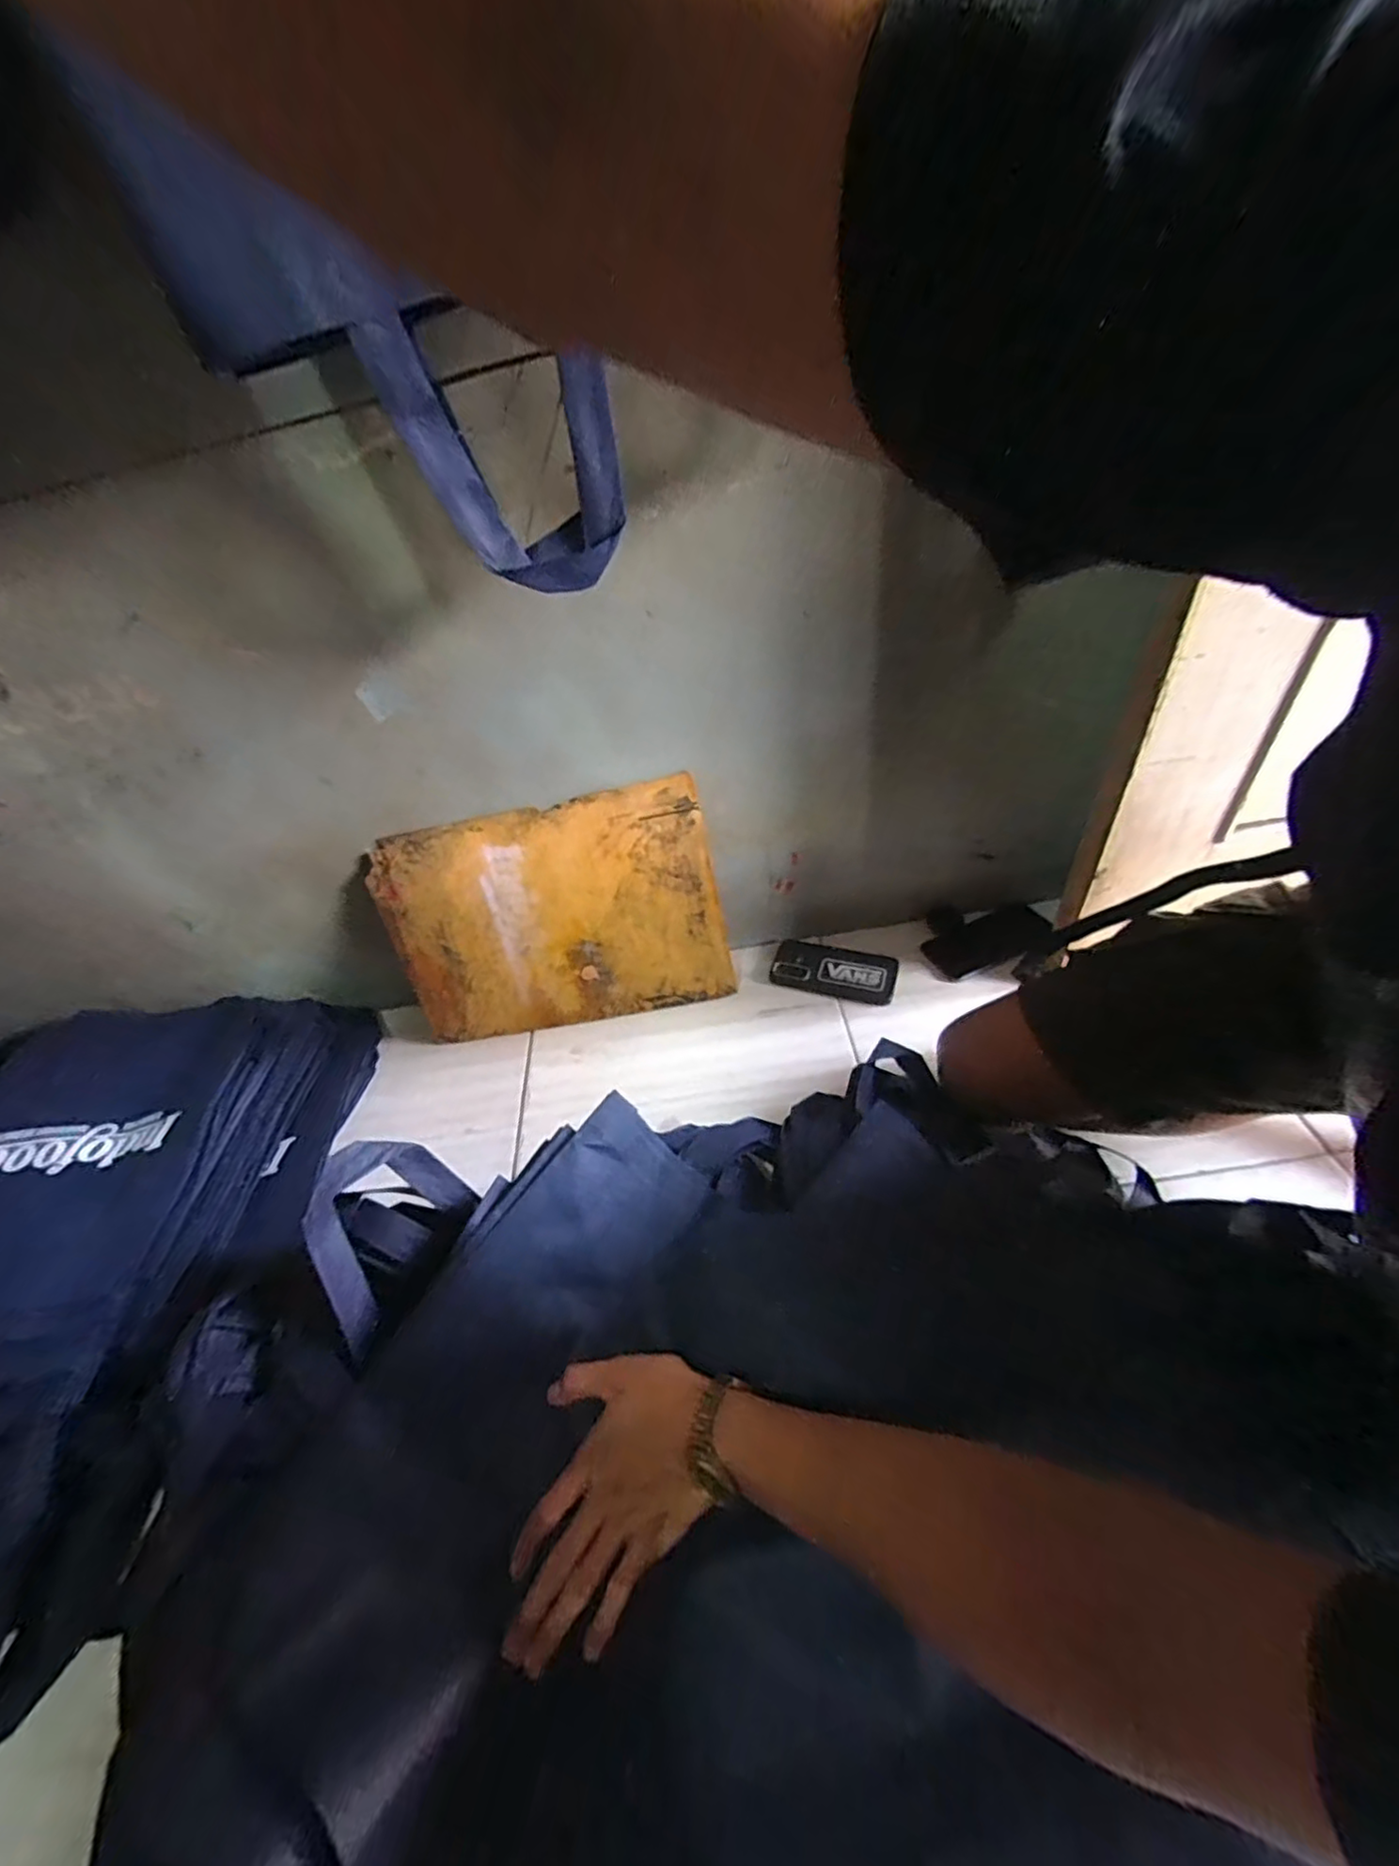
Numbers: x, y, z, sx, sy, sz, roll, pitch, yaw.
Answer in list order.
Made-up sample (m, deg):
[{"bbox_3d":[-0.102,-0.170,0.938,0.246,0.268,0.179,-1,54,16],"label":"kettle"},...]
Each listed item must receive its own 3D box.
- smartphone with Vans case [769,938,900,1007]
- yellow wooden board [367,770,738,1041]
[{"bbox_3d":[0.176,0.047,0.836,0.156,0.014,0.081,10,47,20],"label":"smartphone with Vans case"},{"bbox_3d":[-0.174,-0.011,0.778,0.392,0.286,0.015,-11,26,3],"label":"yellow wooden board"}]

